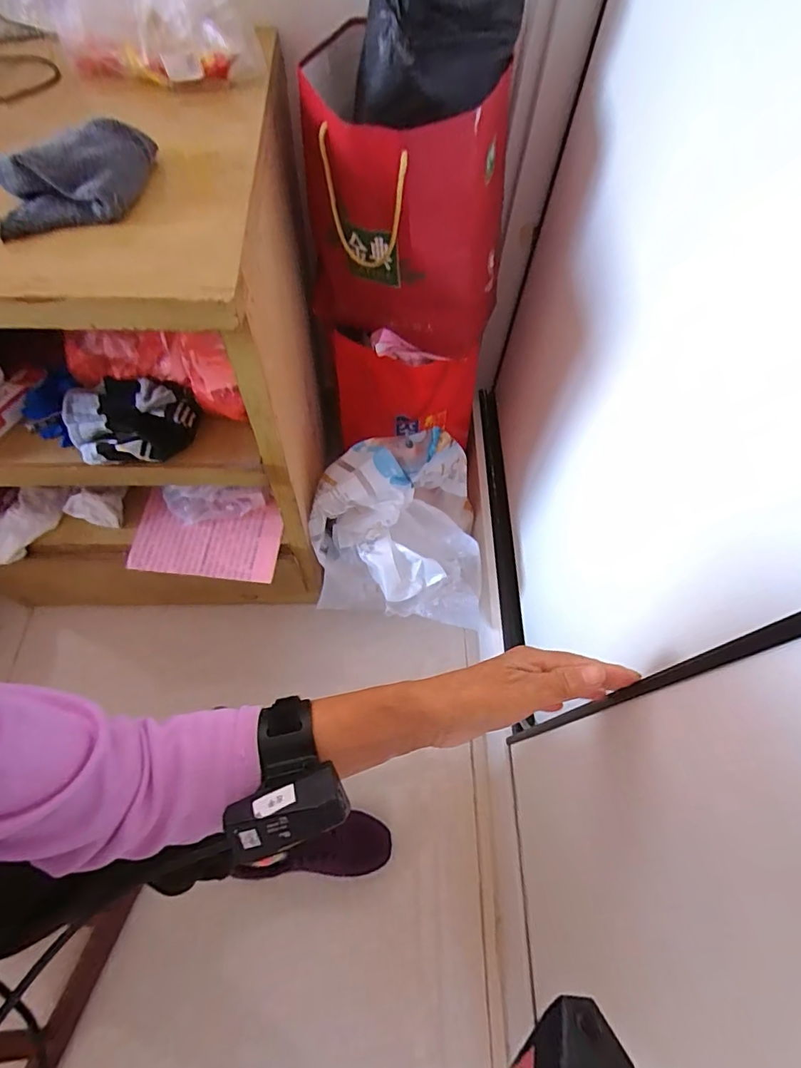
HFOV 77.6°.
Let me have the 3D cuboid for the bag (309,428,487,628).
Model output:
[{"bbox_3d":[-0.003,-0.005,0.774,0.255,0.233,0.220,1,62,-2],"label":"bag"}]

